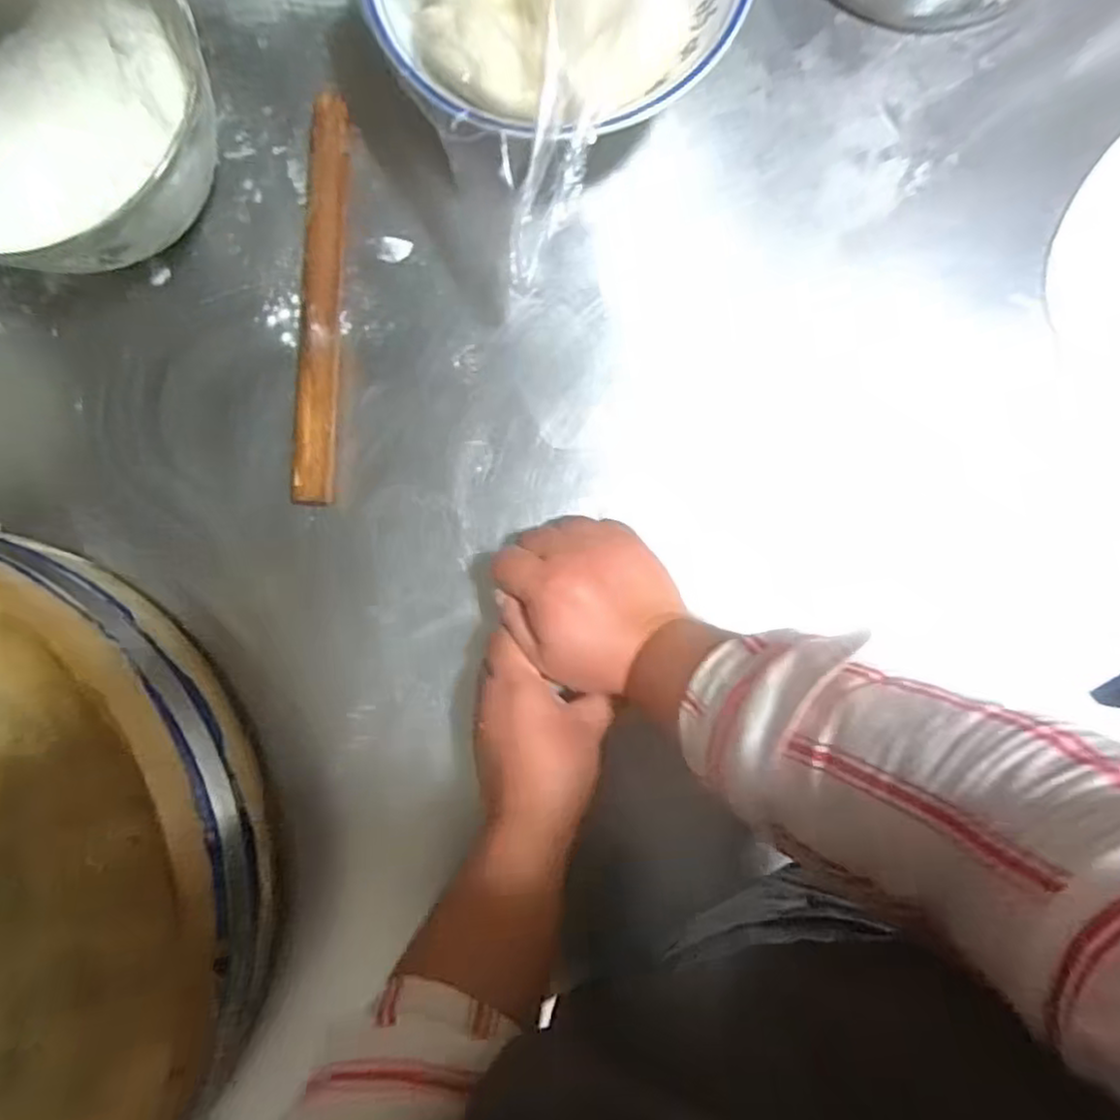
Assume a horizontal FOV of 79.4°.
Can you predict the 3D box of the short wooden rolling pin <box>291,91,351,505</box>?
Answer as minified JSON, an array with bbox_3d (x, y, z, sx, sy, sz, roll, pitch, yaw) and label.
[{"bbox_3d":[-0.155,-0.170,0.448,0.026,0.027,0.264,3,88,3],"label":"short wooden rolling pin"}]

